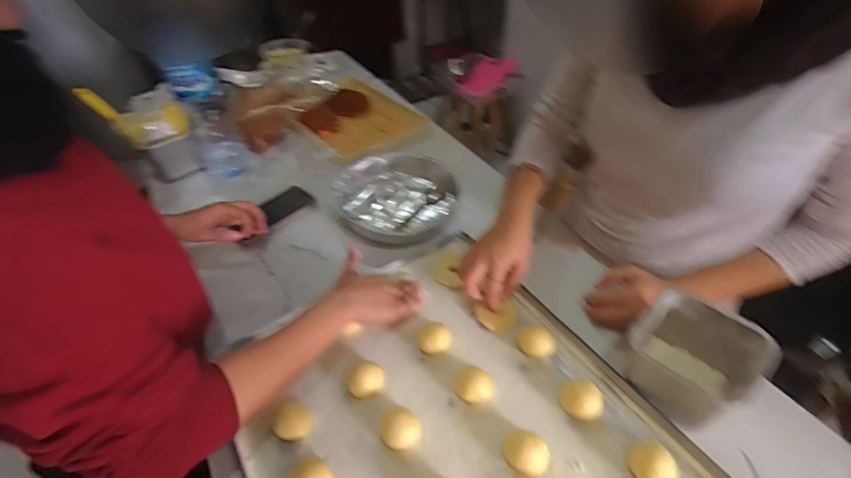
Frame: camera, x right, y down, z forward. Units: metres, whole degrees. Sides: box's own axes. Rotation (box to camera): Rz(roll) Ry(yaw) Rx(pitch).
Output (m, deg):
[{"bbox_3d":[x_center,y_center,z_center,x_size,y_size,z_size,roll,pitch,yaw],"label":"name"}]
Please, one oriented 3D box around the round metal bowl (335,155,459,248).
[{"bbox_3d":[-0.054,-0.073,0.792,0.210,0.057,0.210,-2,43,2],"label":"round metal bowl"}]

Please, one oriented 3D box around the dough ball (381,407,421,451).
[{"bbox_3d":[-0.028,0.211,0.497,0.045,0.033,0.041,-10,43,-4],"label":"dough ball"}]

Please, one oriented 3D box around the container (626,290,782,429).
[{"bbox_3d":[0.301,0.144,0.511,0.120,0.089,0.109,31,55,33],"label":"container"}]

